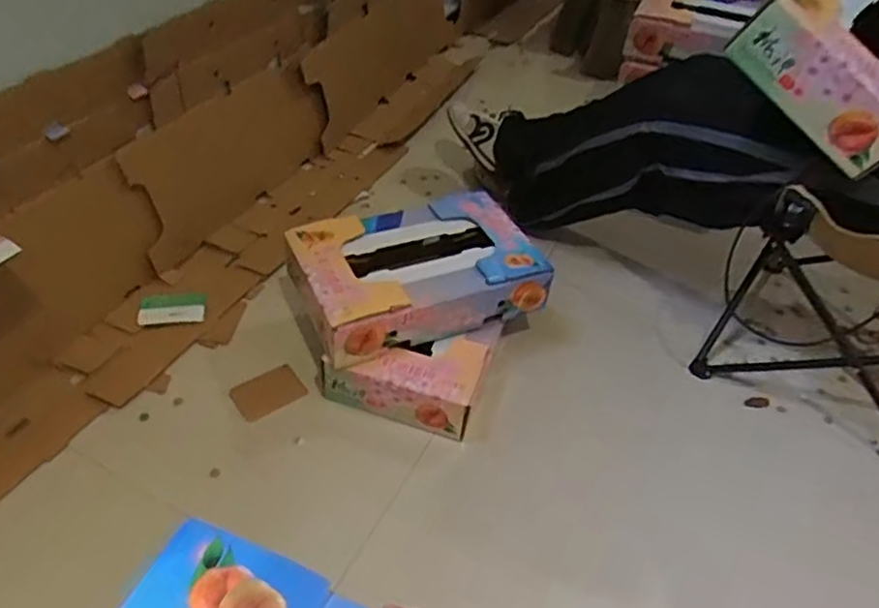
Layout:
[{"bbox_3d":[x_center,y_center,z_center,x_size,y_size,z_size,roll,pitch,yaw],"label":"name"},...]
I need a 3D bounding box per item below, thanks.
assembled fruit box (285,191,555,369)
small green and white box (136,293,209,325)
[{"bbox_3d":[-0.037,-0.065,1.189,0.409,0.111,0.246,-15,47,-21],"label":"assembled fruit box"},{"bbox_3d":[-0.498,0.009,1.259,0.118,0.021,0.064,-6,45,-13],"label":"small green and white box"}]

